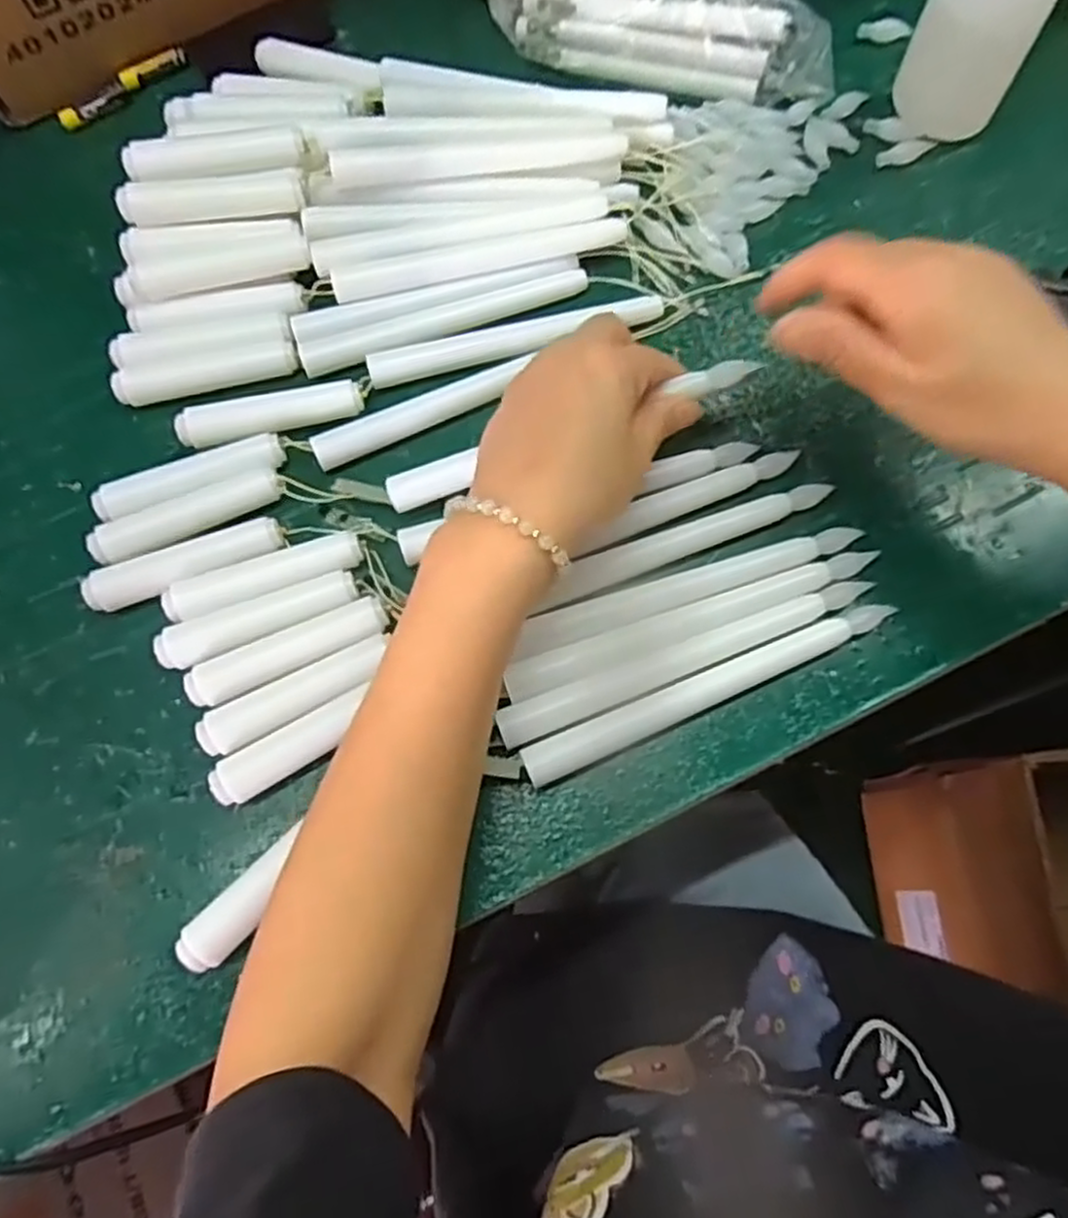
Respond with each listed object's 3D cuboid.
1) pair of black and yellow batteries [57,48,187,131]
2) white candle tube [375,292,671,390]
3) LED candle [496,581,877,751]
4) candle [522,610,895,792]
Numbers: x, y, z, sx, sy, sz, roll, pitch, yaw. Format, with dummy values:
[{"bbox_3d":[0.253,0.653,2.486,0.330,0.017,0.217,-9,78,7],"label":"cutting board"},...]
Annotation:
[{"bbox_3d":[-0.245,-0.311,0.448,0.082,0.010,0.011,-39,75,-9],"label":"pair of black and yellow batteries"},{"bbox_3d":[-0.009,-0.139,0.383,0.149,0.015,0.020,-15,72,-2],"label":"white candle tube"},{"bbox_3d":[0.065,0.020,0.325,0.167,0.016,0.016,-23,73,-4],"label":"LED candle"},{"bbox_3d":[0.075,0.034,0.318,0.166,0.014,0.016,-23,73,-4],"label":"candle"}]

